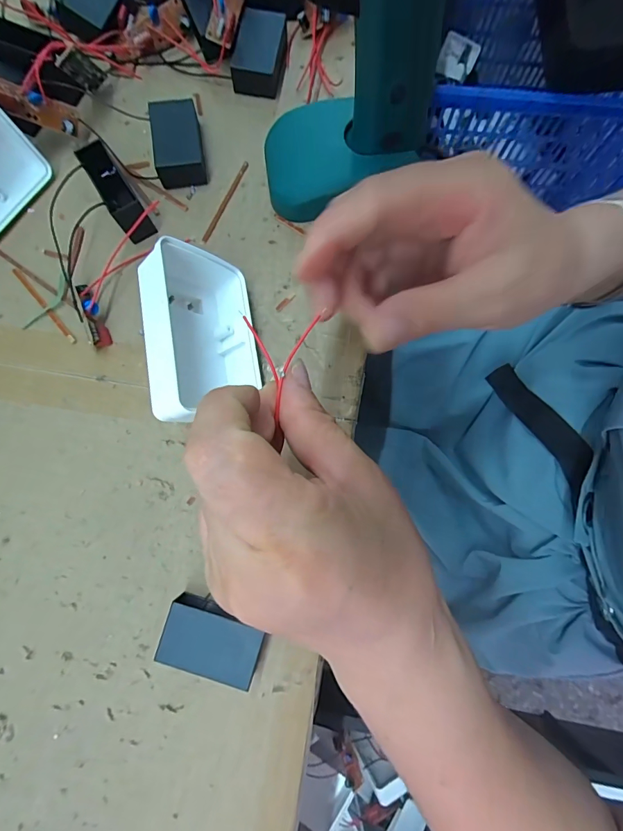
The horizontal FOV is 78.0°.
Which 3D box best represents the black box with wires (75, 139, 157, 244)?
[{"bbox_3d":[-0.117,-0.134,0.231,0.017,0.030,0.053,-31,81,-5],"label":"black box with wires"}]

